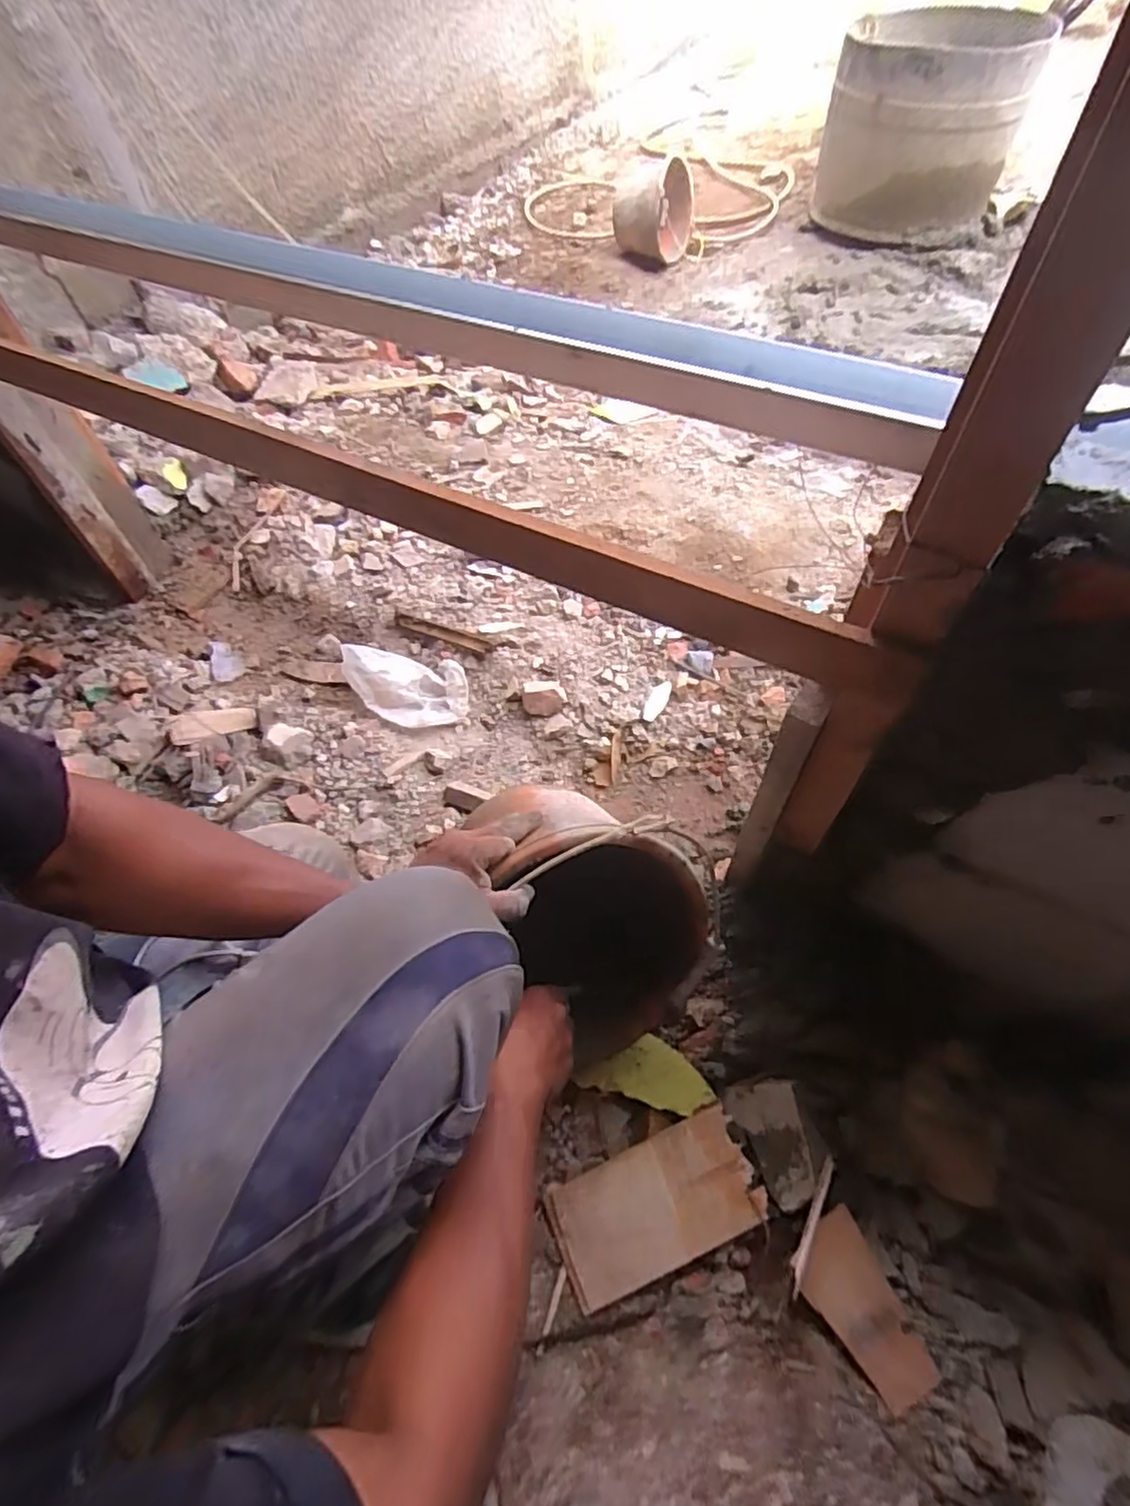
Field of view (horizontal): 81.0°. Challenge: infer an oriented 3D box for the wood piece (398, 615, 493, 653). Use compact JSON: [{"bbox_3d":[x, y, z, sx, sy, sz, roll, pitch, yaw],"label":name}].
[{"bbox_3d":[-0.198,-0.196,1.079,0.172,0.016,0.022,22,61,17],"label":"wood piece"}]

